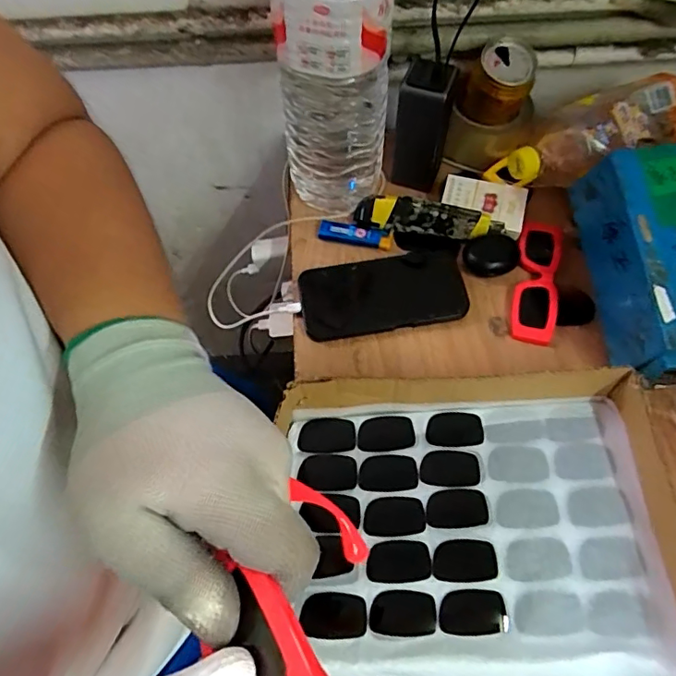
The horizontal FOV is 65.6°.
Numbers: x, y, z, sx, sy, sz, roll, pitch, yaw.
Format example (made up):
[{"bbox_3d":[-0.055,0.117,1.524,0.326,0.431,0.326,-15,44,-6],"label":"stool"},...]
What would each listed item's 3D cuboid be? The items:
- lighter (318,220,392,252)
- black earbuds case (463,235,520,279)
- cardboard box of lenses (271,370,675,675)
[{"bbox_3d":[0.018,-0.110,0.568,0.079,0.011,0.025,14,62,9],"label":"lighter"},{"bbox_3d":[0.160,-0.086,0.547,0.053,0.020,0.047,23,64,13],"label":"black earbuds case"},{"bbox_3d":[0.100,0.224,0.359,0.315,0.057,0.418,-3,61,0],"label":"cardboard box of lenses"}]

